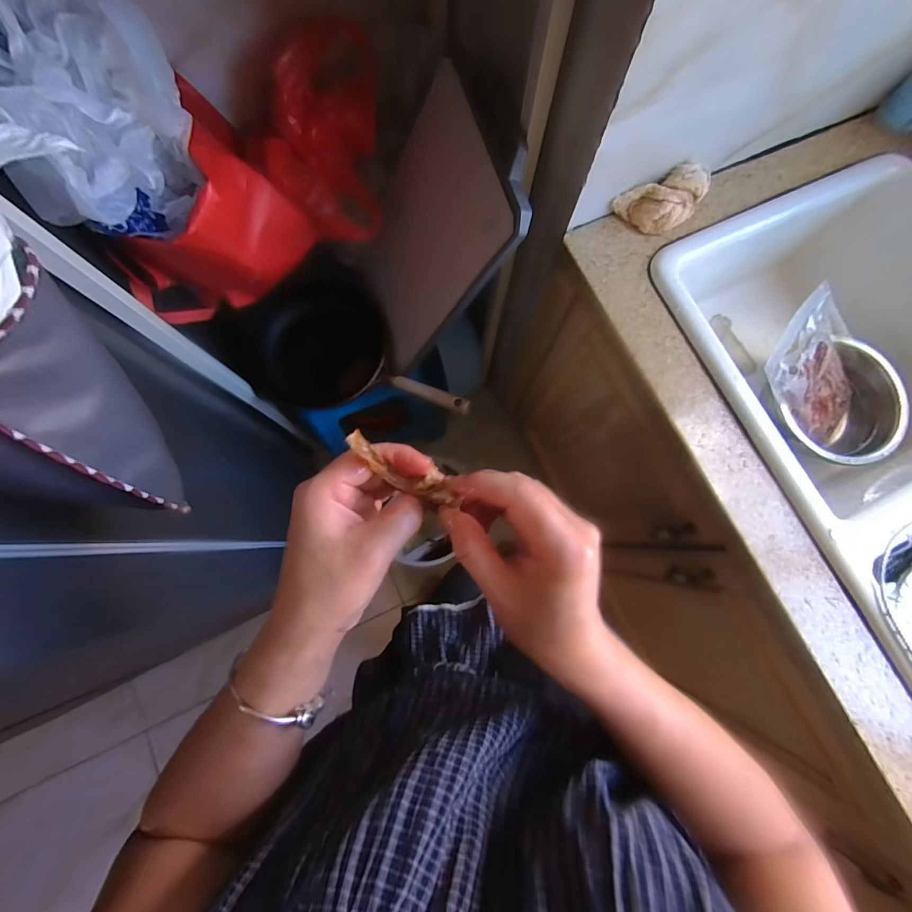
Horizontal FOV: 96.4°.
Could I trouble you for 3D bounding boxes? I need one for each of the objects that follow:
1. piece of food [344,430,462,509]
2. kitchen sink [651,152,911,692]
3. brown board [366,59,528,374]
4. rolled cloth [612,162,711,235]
[{"bbox_3d":[-0.027,0.009,0.228,0.067,0.032,0.019,29,80,-2],"label":"piece of food"},{"bbox_3d":[0.650,0.006,0.620,0.458,0.219,0.827,-24,80,-5],"label":"kitchen sink"},{"bbox_3d":[-0.052,-0.388,0.715,0.023,0.418,0.324,-10,77,-33],"label":"brown board"},{"bbox_3d":[0.295,-0.360,0.581,0.119,0.053,0.062,-22,80,-5],"label":"rolled cloth"}]

